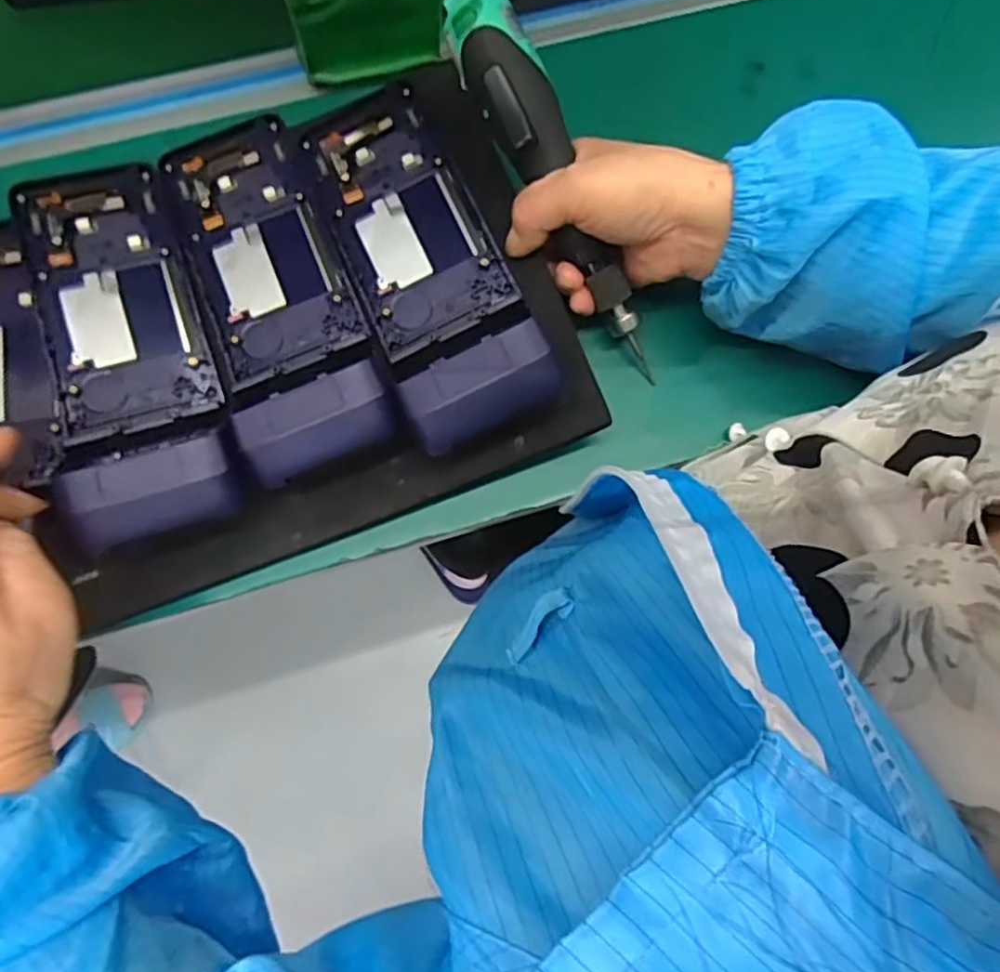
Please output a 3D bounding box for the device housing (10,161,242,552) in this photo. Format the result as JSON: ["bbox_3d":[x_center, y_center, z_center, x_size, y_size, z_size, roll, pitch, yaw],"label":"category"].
[{"bbox_3d":[-0.206,-0.081,0.360,0.078,0.046,0.229,-21,77,-6],"label":"device housing"}]

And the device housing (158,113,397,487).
[{"bbox_3d":[-0.128,-0.114,0.373,0.082,0.043,0.234,-21,77,-6],"label":"device housing"}]

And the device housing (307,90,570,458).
[{"bbox_3d":[-0.044,-0.130,0.366,0.083,0.051,0.225,-22,77,-6],"label":"device housing"}]

